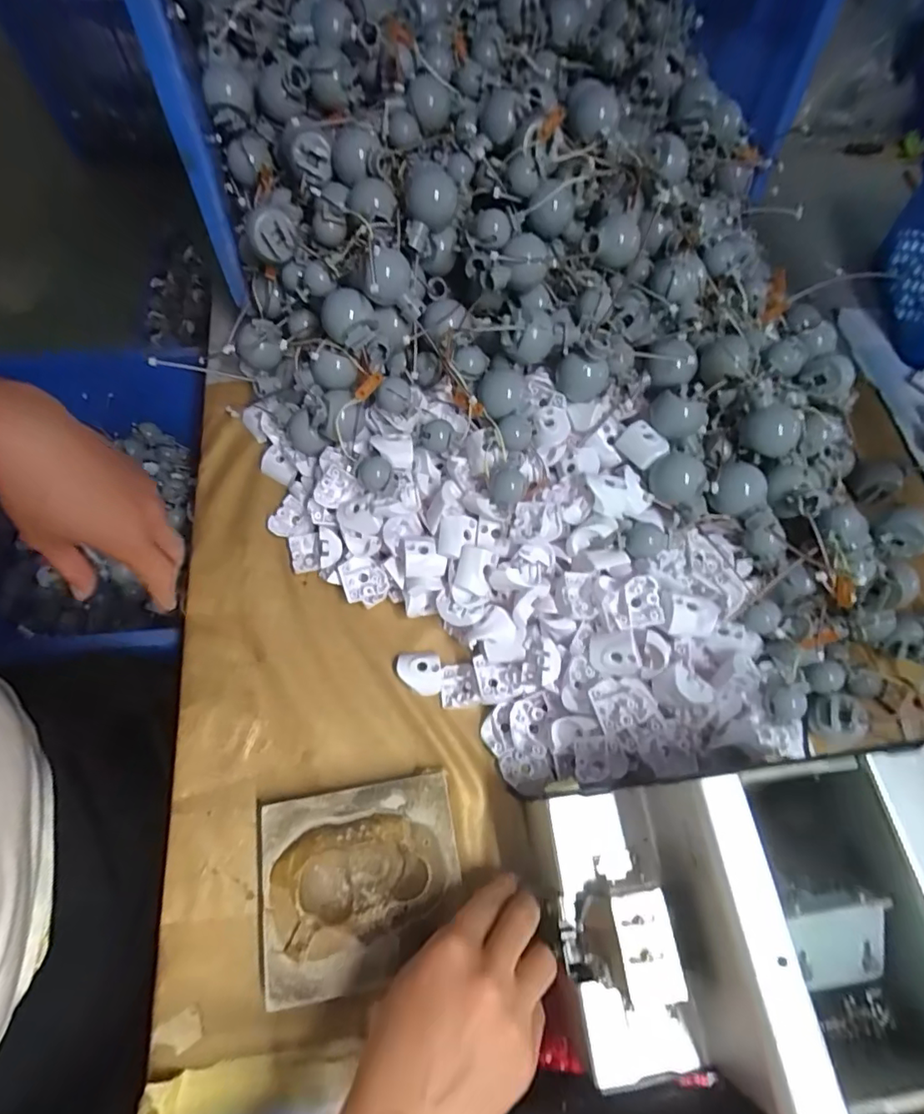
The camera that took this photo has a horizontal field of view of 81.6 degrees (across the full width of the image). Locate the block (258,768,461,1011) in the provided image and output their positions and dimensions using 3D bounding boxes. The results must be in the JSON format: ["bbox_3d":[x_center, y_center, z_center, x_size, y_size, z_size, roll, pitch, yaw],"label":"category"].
[{"bbox_3d":[-0.061,0.196,0.326,0.115,0.033,0.105,-9,66,-5],"label":"block"}]

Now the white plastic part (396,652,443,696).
[{"bbox_3d":[-0.030,0.082,0.378,0.031,0.012,0.028,4,66,1],"label":"white plastic part"}]

